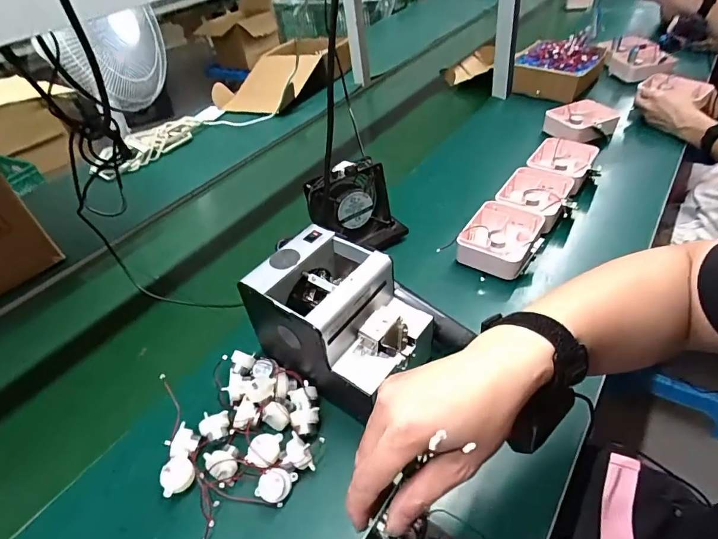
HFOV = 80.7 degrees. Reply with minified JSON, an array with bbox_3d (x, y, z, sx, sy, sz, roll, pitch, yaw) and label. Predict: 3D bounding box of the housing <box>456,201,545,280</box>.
[{"bbox_3d":[0.224,-0.050,0.666,0.107,0.046,0.131,17,47,25],"label":"housing"}]

